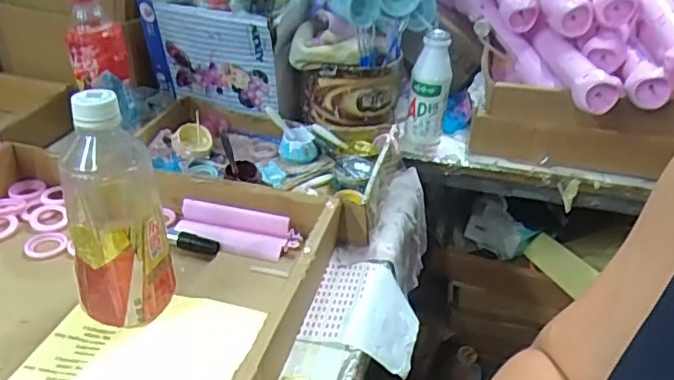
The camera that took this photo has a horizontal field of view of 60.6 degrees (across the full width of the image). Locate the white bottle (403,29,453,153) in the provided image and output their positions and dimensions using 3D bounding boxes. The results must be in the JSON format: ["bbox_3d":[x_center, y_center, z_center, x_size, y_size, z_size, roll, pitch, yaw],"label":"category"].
[{"bbox_3d":[0.121,-0.128,0.756,0.050,0.152,0.043,10,32,10],"label":"white bottle"}]

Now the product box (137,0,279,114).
[{"bbox_3d":[-0.162,-0.162,0.728,0.177,0.138,0.036,11,32,10],"label":"product box"}]

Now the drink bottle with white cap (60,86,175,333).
[{"bbox_3d":[-0.168,0.019,0.443,0.070,0.185,0.067,-8,34,-20],"label":"drink bottle with white cap"}]

